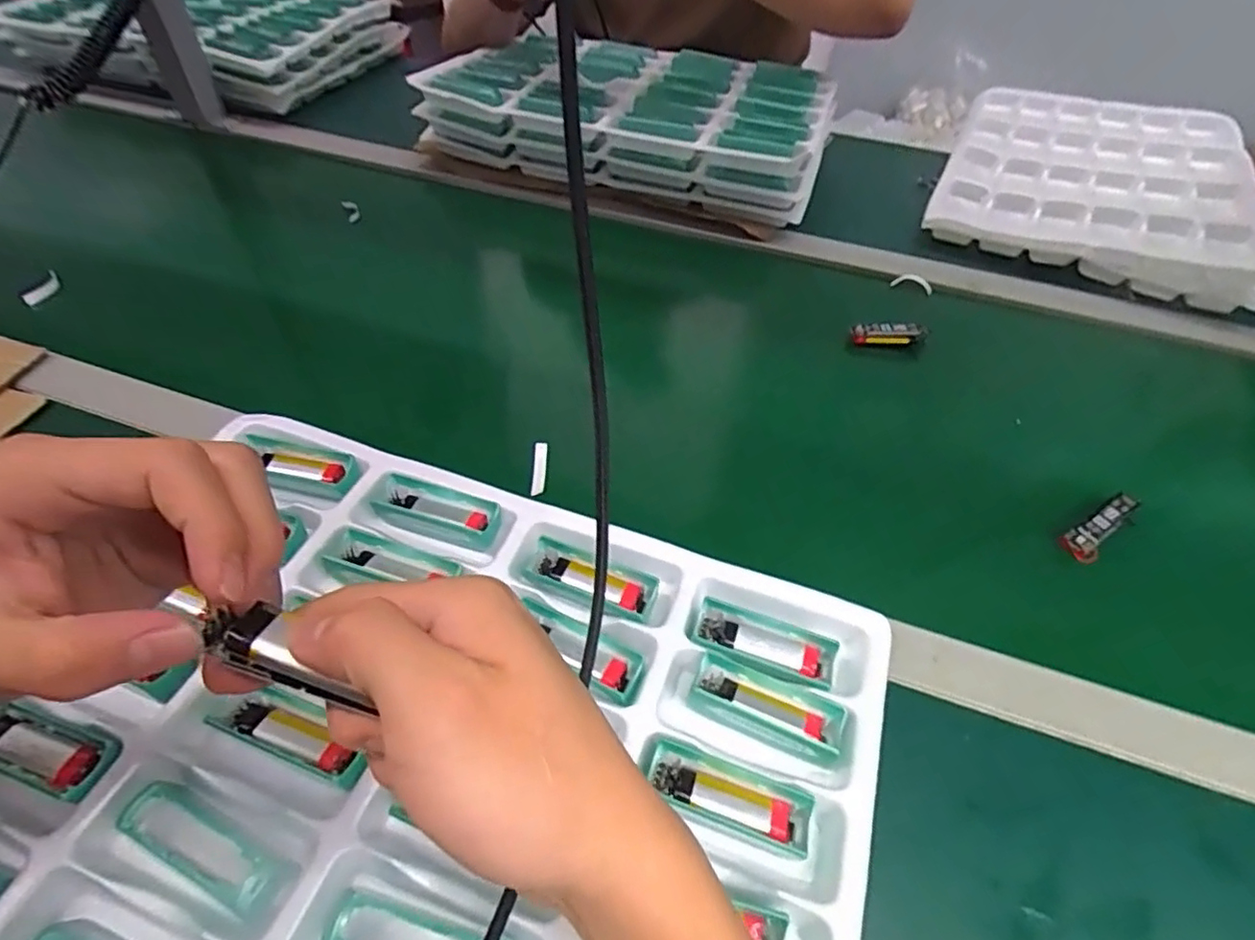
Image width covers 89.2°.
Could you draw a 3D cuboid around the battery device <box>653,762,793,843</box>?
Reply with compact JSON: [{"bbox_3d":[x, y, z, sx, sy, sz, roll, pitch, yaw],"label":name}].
[{"bbox_3d":[0.047,0.164,0.314,0.069,0.011,0.017,16,51,10],"label":"battery device"}]

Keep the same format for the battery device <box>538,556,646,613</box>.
[{"bbox_3d":[-0.022,0.069,0.388,0.069,0.014,0.014,18,52,11],"label":"battery device"}]

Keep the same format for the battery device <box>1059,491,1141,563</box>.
[{"bbox_3d":[0.334,0.041,0.447,0.066,0.018,0.022,-24,56,-22],"label":"battery device"}]

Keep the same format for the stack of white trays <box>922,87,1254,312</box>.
[{"bbox_3d":[0.569,-0.364,0.773,0.318,0.041,0.452,24,53,16],"label":"stack of white trays"}]

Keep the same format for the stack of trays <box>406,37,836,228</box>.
[{"bbox_3d":[0.014,-0.453,0.779,0.452,0.092,0.289,13,51,7],"label":"stack of trays"}]

